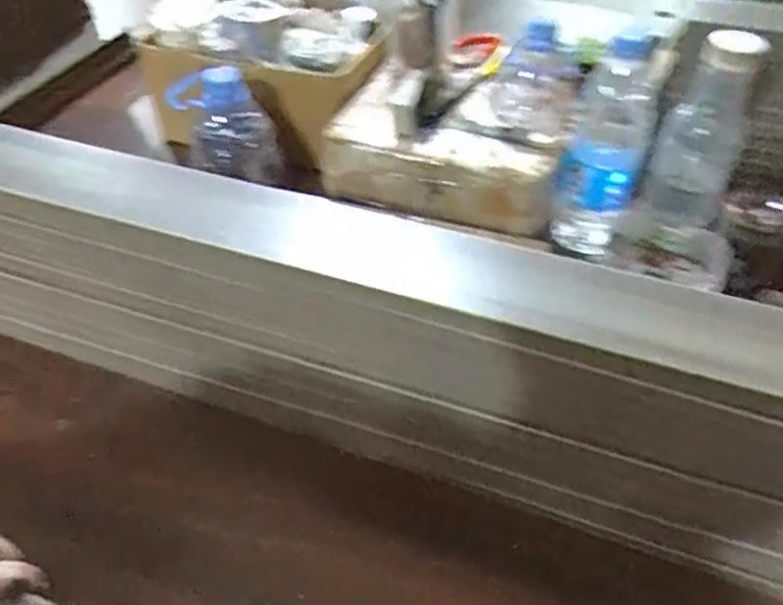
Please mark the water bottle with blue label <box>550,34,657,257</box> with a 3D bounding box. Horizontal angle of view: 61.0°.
[{"bbox_3d":[0.192,-0.135,0.601,0.067,0.186,0.062,19,50,18],"label":"water bottle with blue label"}]

